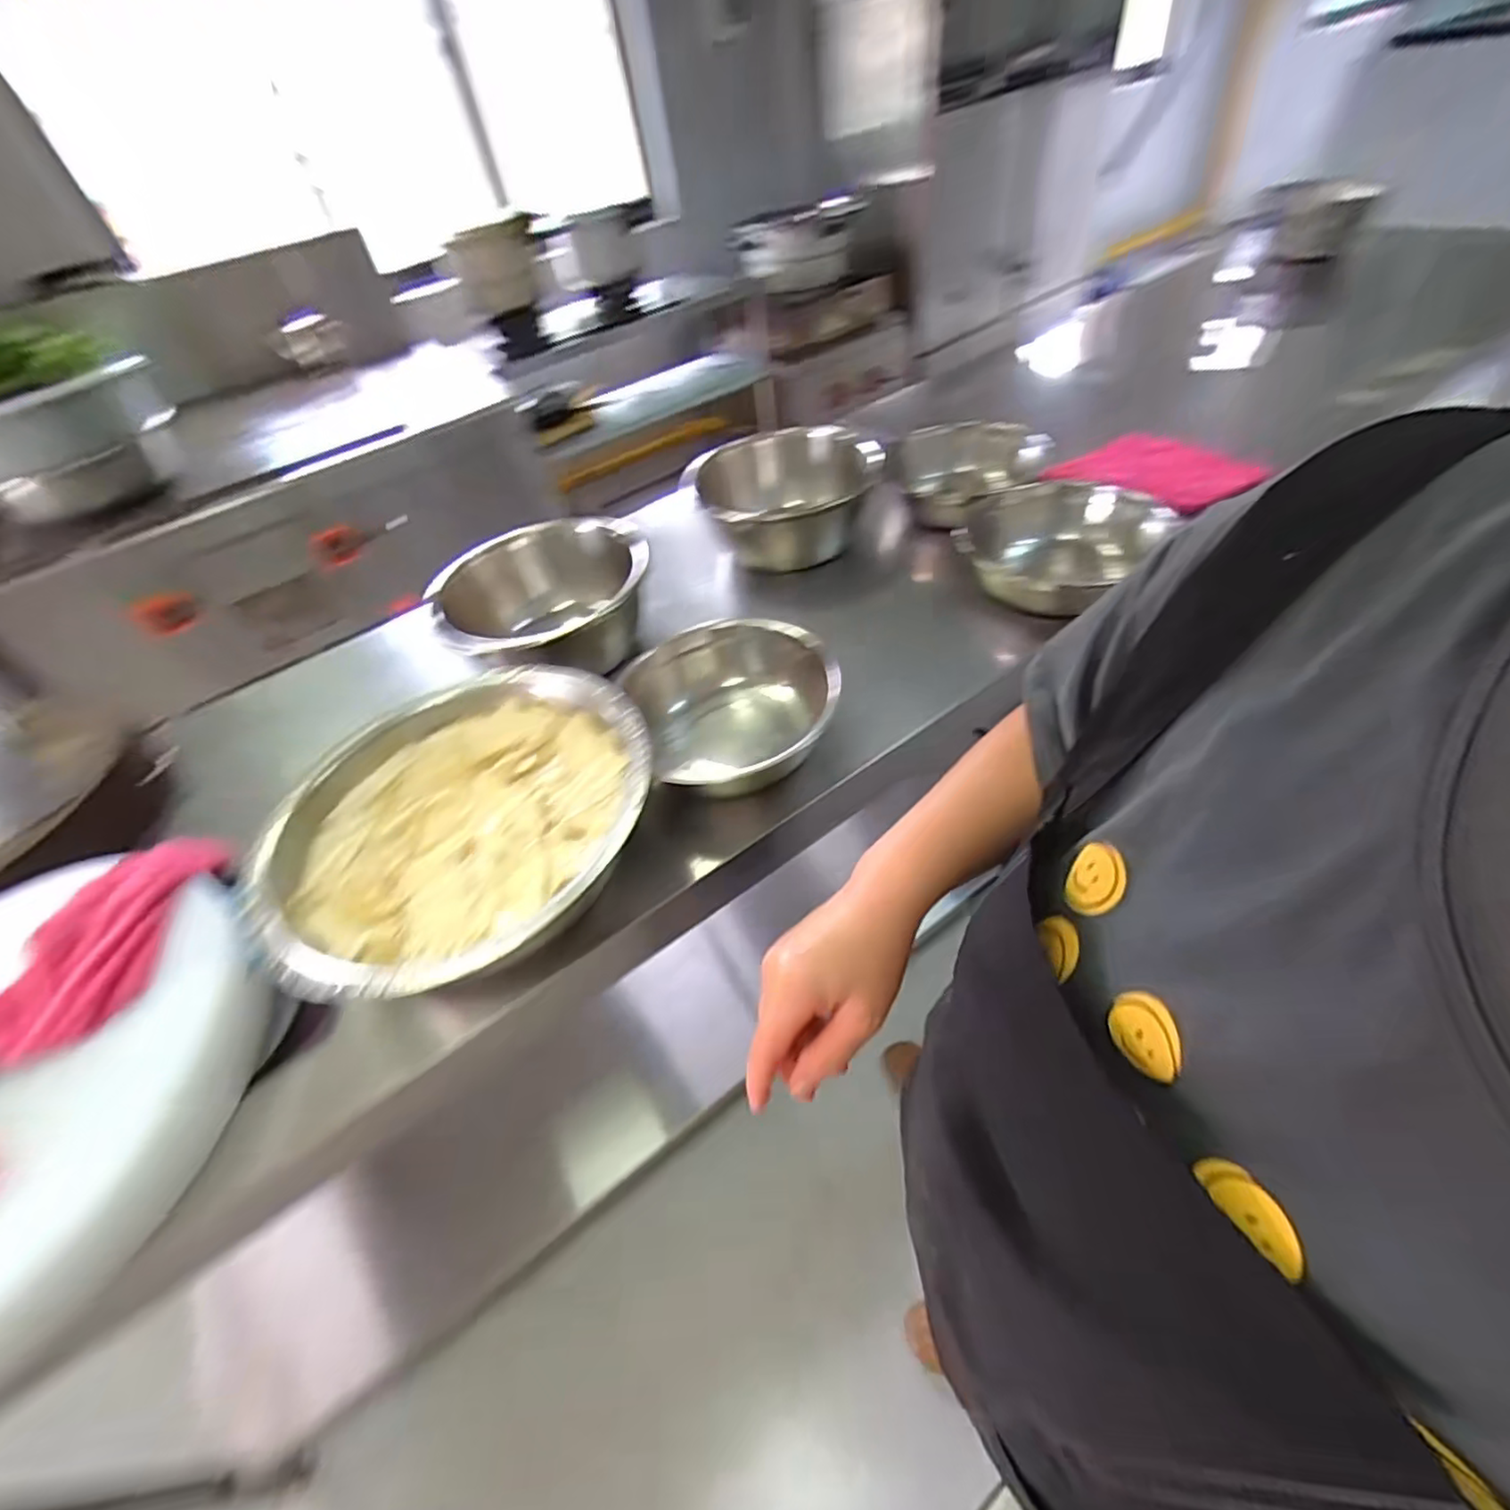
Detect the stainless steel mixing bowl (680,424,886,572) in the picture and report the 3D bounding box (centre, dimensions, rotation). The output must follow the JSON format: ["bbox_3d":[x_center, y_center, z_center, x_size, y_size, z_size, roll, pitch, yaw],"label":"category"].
[{"bbox_3d":[0.043,-0.424,1.080,0.295,0.126,0.316,-15,46,-3],"label":"stainless steel mixing bowl"}]

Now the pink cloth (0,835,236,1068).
[{"bbox_3d":[-0.631,0.184,0.632,0.069,0.084,0.251,-2,48,3],"label":"pink cloth"}]

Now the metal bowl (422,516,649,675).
[{"bbox_3d":[-0.301,-0.207,0.942,0.281,0.138,0.306,-8,46,4],"label":"metal bowl"}]

